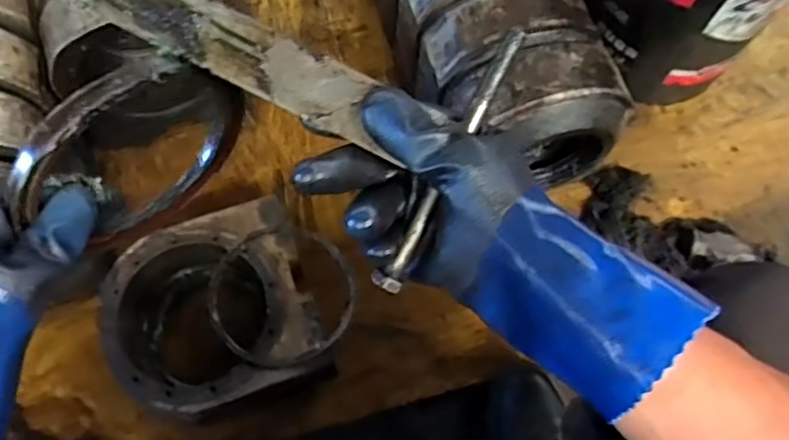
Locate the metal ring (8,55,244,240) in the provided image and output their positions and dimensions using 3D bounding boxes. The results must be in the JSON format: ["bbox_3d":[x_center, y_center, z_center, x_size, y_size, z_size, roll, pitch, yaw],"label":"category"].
[{"bbox_3d":[-0.153,-0.041,0.395,0.140,0.153,0.029,-33,71,-15],"label":"metal ring"}]

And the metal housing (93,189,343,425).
[{"bbox_3d":[-0.219,0.123,0.796,0.232,0.114,0.225,-19,68,-10],"label":"metal housing"}]

